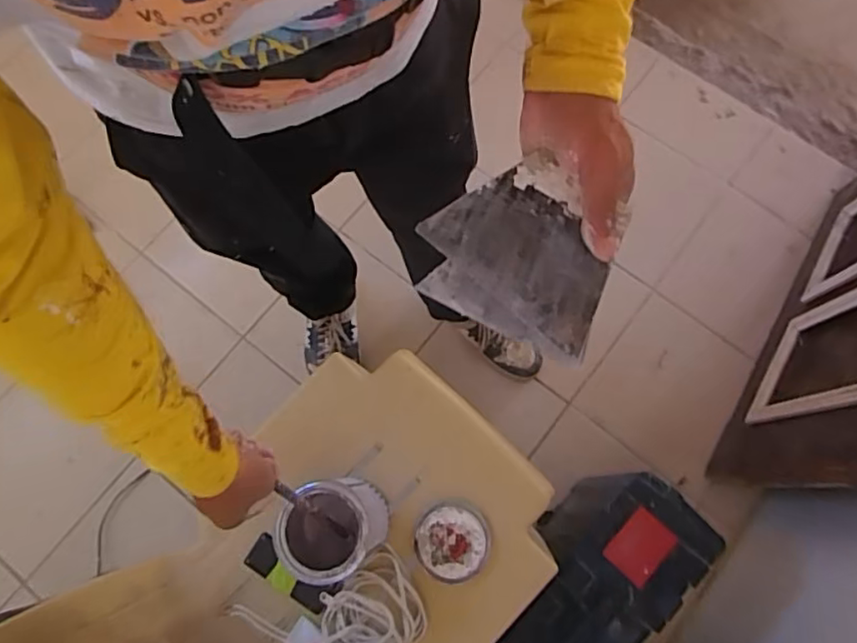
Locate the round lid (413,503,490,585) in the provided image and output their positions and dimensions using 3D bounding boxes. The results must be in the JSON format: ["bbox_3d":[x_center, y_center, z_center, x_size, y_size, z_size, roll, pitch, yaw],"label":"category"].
[{"bbox_3d":[0.029,0.275,0.767,0.089,0.013,0.091,0,75,1],"label":"round lid"}]

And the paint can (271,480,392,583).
[{"bbox_3d":[-0.111,0.240,0.722,0.106,0.121,0.115,0,75,1],"label":"paint can"}]

